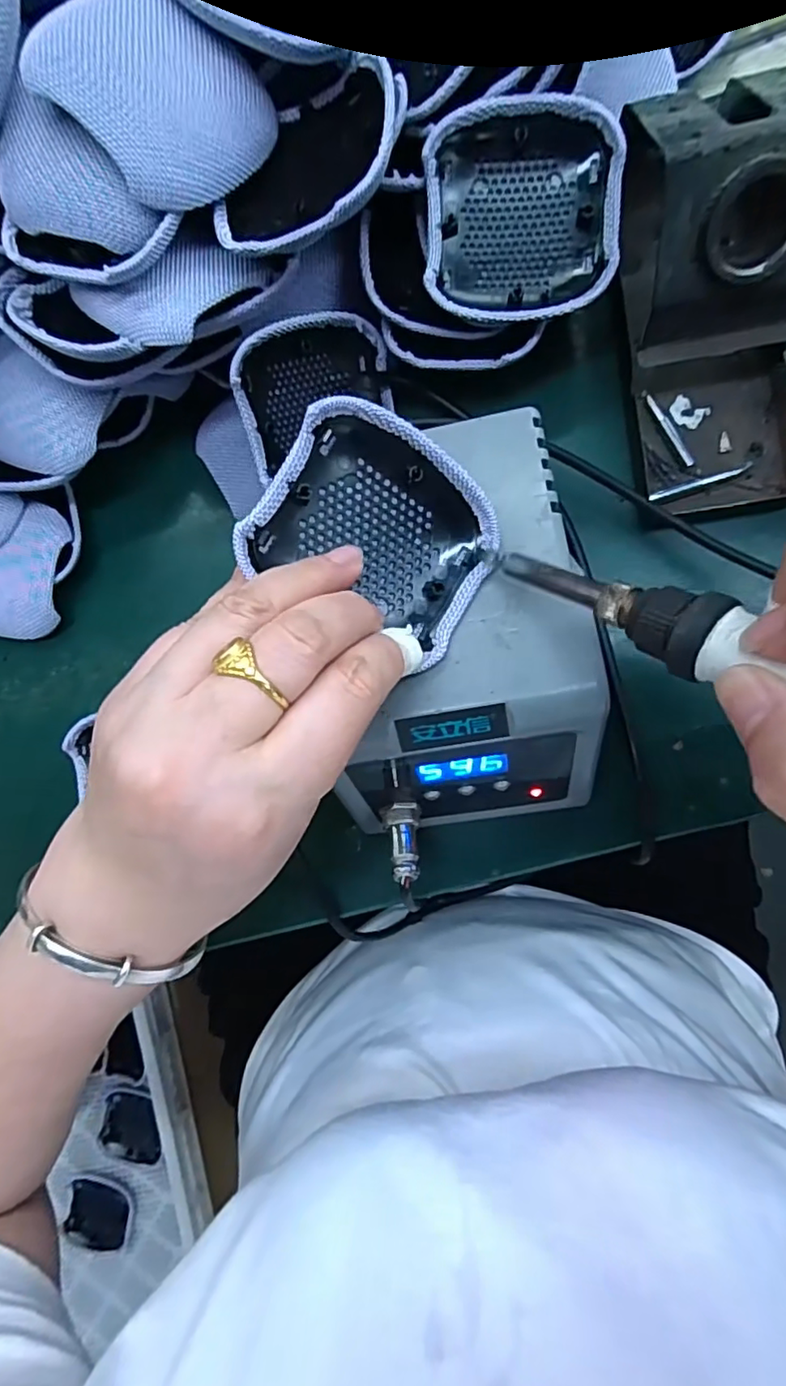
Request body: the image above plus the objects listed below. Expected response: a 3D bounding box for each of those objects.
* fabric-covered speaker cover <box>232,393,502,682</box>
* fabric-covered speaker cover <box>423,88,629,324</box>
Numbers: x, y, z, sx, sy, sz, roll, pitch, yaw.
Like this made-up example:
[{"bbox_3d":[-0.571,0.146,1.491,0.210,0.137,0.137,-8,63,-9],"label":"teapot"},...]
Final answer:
[{"bbox_3d":[-0.006,-0.056,0.209,0.079,0.022,0.069,28,88,-18],"label":"fabric-covered speaker cover"},{"bbox_3d":[0.055,-0.203,0.250,0.079,0.014,0.076,0,107,4],"label":"fabric-covered speaker cover"}]

